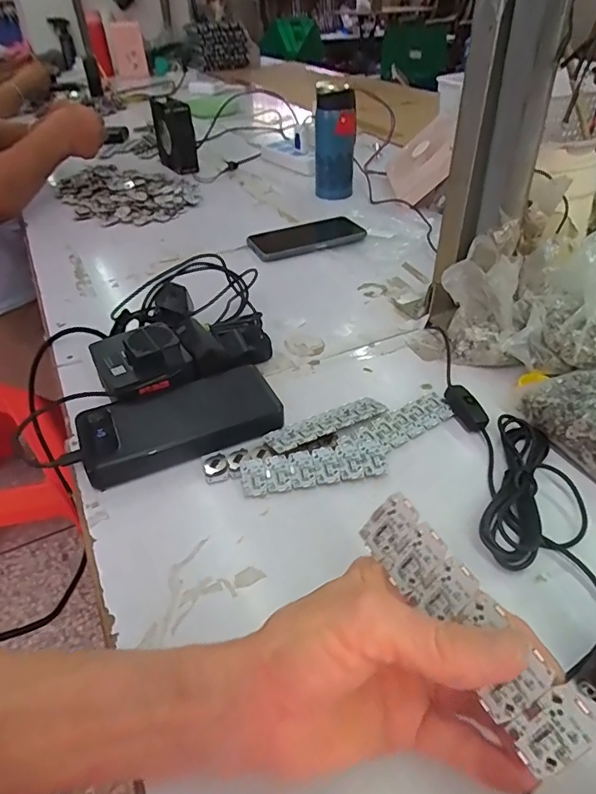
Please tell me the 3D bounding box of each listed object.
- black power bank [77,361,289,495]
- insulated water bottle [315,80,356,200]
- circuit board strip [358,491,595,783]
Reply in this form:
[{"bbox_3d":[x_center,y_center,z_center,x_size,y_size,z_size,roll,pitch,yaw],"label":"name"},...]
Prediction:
[{"bbox_3d":[-0.094,0.020,0.404,0.150,0.026,0.071,-15,41,-17],"label":"black power bank"},{"bbox_3d":[0.060,-0.395,0.799,0.064,0.165,0.052,-1,40,2],"label":"insulated water bottle"},{"bbox_3d":[0.063,0.085,0.195,0.004,0.029,0.106,21,22,-47],"label":"circuit board strip"}]

